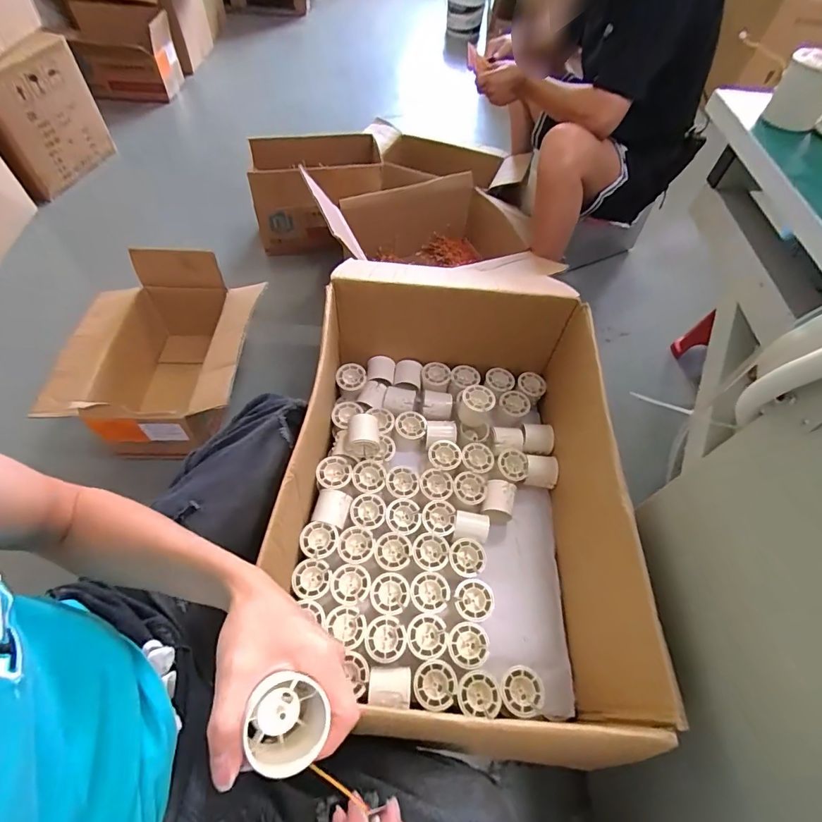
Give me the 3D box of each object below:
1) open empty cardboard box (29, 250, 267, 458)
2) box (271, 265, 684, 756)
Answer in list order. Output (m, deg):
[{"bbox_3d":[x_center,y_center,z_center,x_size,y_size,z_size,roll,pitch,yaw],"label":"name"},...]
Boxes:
[{"bbox_3d":[-0.558,-0.118,1.014,0.407,0.261,0.405,3,56,-1],"label":"open empty cardboard box"},{"bbox_3d":[0.051,0.115,0.657,0.423,0.238,0.595,2,56,-2],"label":"box"}]

